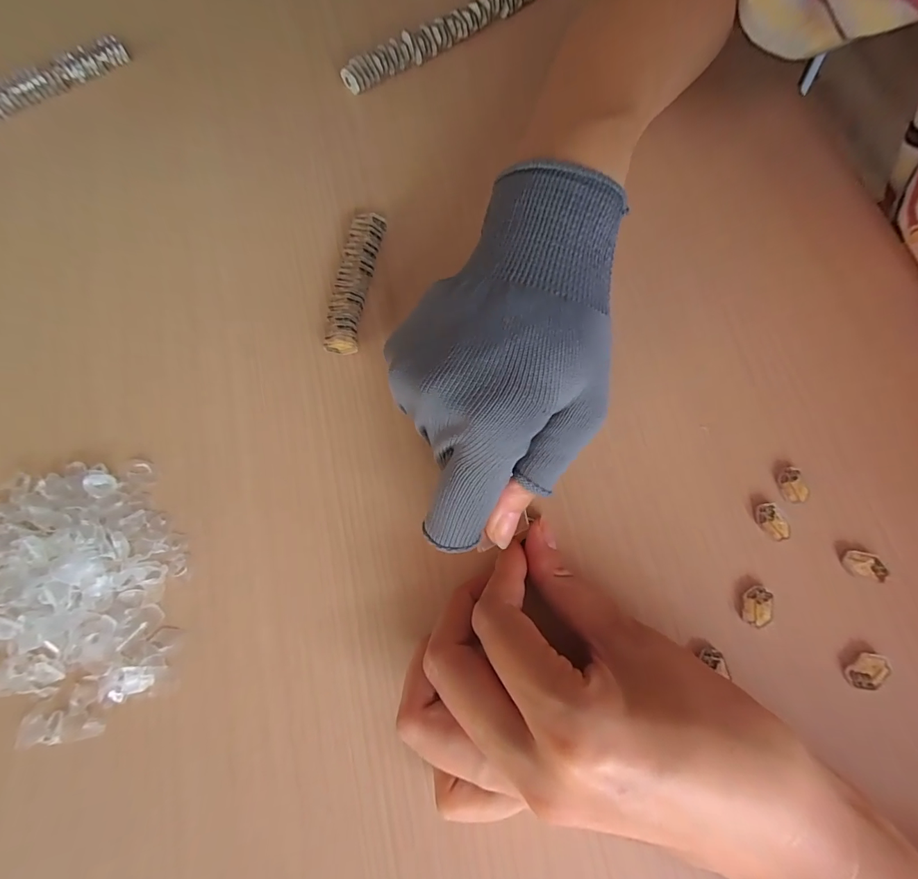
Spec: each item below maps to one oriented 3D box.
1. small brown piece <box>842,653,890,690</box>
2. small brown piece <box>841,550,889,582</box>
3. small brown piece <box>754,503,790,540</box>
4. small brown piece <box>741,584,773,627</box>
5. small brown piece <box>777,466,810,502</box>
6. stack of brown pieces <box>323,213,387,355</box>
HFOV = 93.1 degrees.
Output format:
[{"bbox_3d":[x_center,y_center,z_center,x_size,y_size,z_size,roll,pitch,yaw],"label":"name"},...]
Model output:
[{"bbox_3d":[0.161,0.091,0.170,0.017,0.004,0.010,-36,75,-9],"label":"small brown piece"},{"bbox_3d":[0.170,0.052,0.182,0.015,0.004,0.010,19,74,7],"label":"small brown piece"},{"bbox_3d":[0.136,0.036,0.188,0.009,0.004,0.015,-23,74,-6],"label":"small brown piece"},{"bbox_3d":[0.123,0.069,0.180,0.010,0.005,0.016,19,74,7],"label":"small brown piece"},{"bbox_3d":[0.148,0.020,0.193,0.010,0.004,0.016,-5,73,-1],"label":"small brown piece"},{"bbox_3d":[-0.054,-0.081,0.225,0.017,0.012,0.079,8,73,4],"label":"stack of brown pieces"}]

